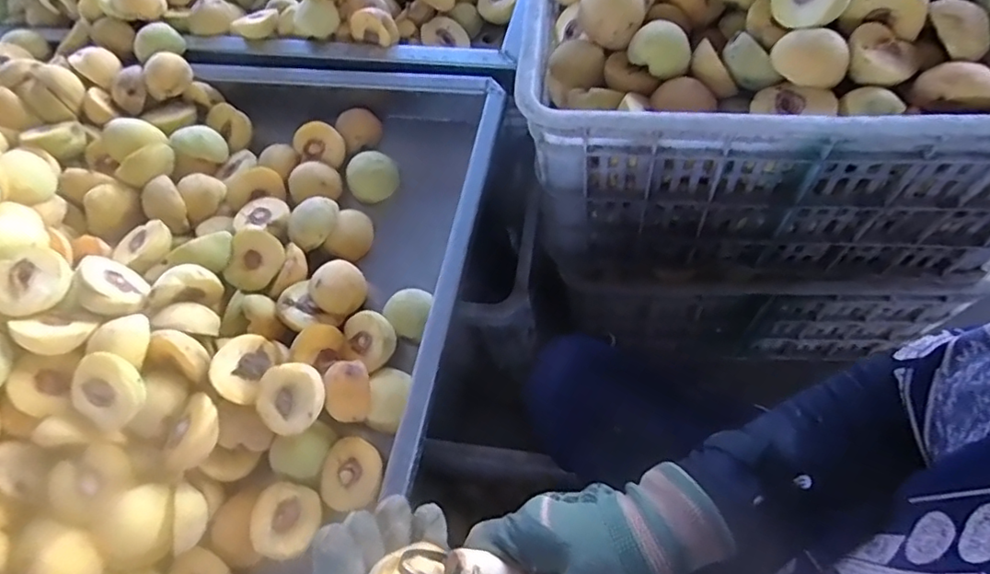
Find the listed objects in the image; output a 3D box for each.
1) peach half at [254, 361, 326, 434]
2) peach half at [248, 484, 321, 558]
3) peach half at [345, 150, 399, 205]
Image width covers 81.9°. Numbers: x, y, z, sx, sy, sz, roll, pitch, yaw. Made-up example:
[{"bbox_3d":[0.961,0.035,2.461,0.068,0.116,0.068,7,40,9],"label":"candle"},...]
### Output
[{"bbox_3d":[-0.184,0.101,0.518,0.061,0.030,0.060,-9,79,2],"label":"peach half"},{"bbox_3d":[-0.180,0.202,0.495,0.060,0.030,0.056,-4,64,7],"label":"peach half"},{"bbox_3d":[-0.142,-0.128,0.656,0.057,0.025,0.055,-4,64,7],"label":"peach half"}]

